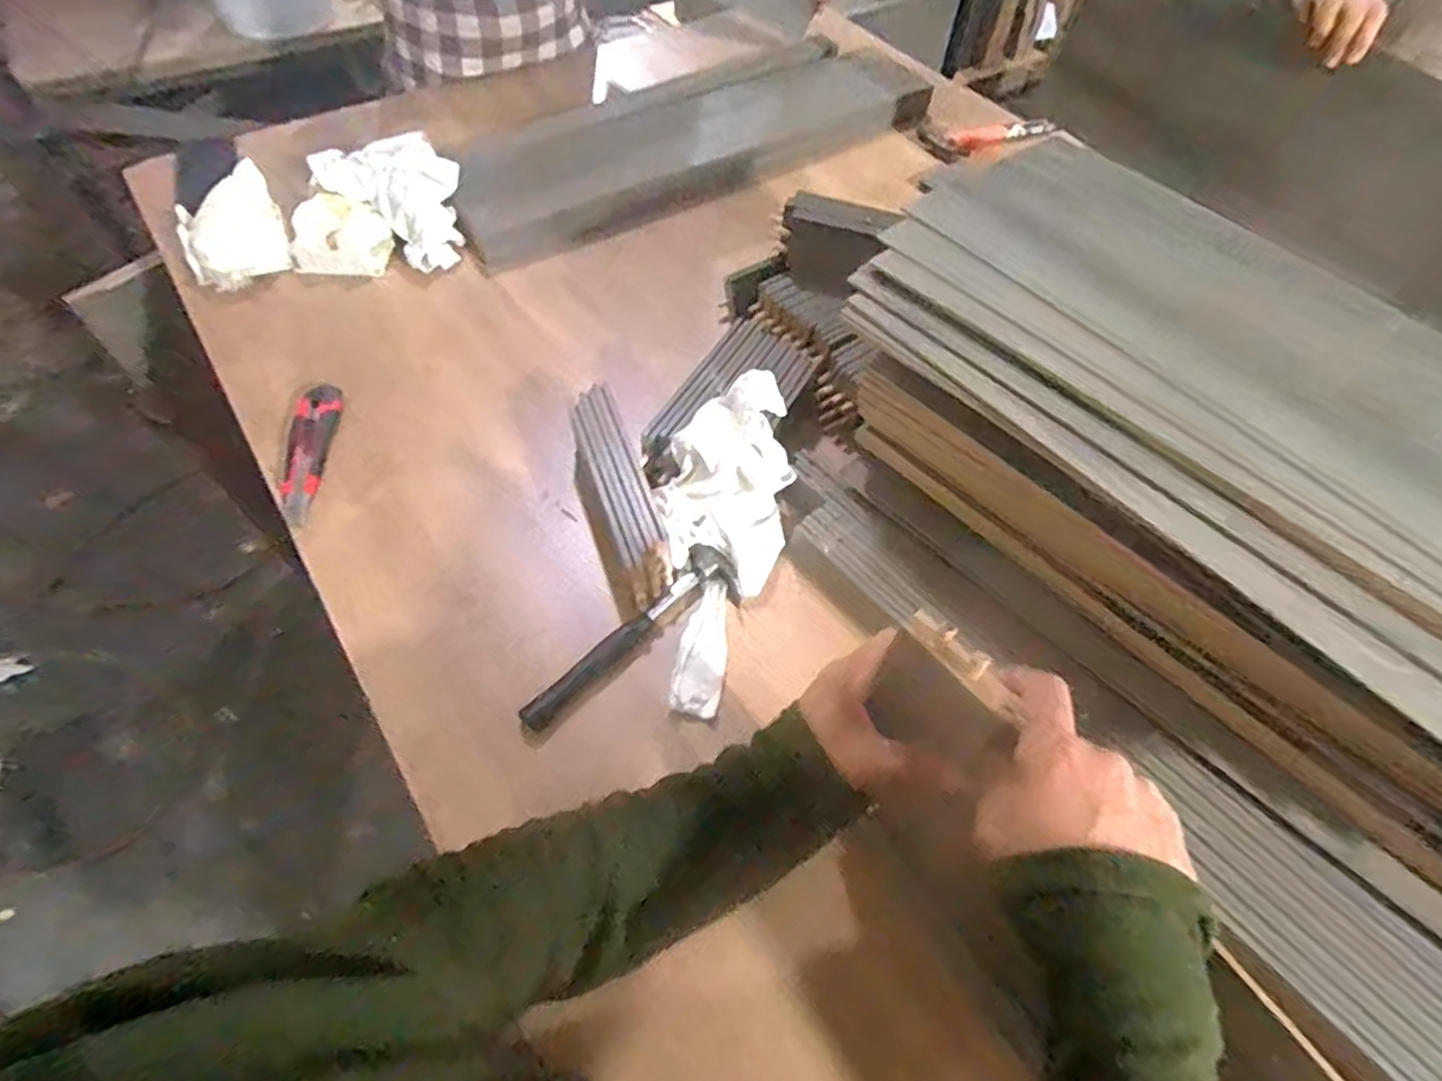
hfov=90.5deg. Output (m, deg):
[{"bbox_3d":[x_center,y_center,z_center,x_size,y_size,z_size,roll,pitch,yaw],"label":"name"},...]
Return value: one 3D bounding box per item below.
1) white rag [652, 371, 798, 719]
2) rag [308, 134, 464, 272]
[{"bbox_3d":[-0.005,0.000,0.656,0.123,0.073,0.314,8,82,3],"label":"white rag"},{"bbox_3d":[-0.403,-0.435,0.919,0.152,0.114,0.121,24,59,13],"label":"rag"}]

